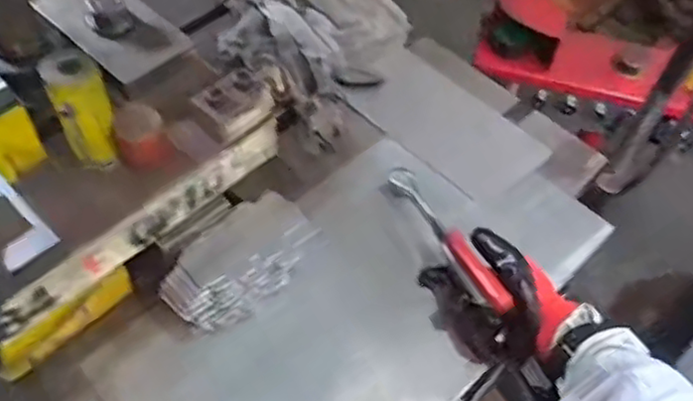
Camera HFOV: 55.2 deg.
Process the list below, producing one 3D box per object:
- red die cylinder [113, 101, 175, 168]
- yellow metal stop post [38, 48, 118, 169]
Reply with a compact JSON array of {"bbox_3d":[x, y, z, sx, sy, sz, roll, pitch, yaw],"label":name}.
[{"bbox_3d":[-0.172,-0.056,0.559,0.040,0.035,0.046,-19,57,-17],"label":"red die cylinder"},{"bbox_3d":[-0.211,-0.070,0.536,0.041,0.101,0.039,-21,58,-18],"label":"yellow metal stop post"}]

